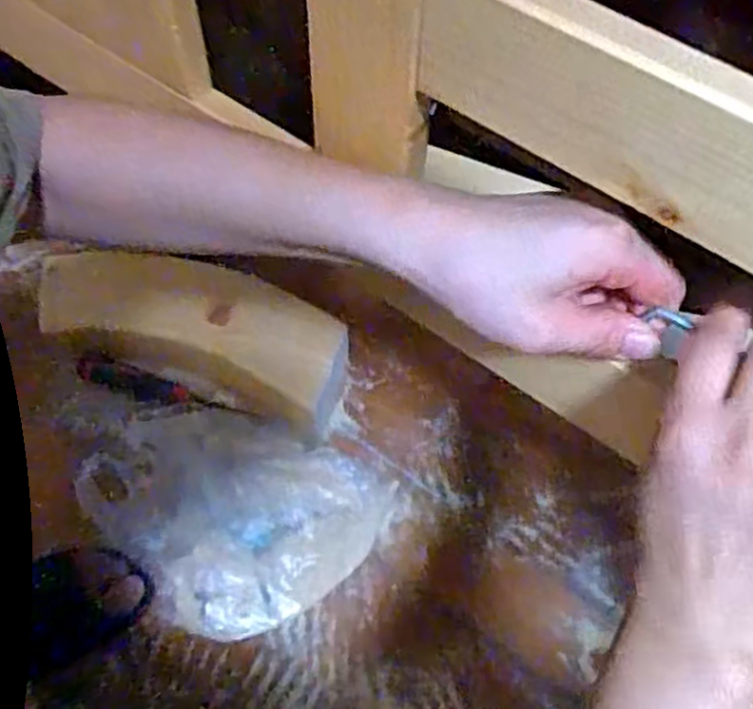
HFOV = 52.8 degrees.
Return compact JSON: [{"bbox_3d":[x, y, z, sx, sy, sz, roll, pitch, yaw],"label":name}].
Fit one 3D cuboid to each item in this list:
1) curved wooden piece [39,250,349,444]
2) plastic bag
[{"bbox_3d":[-0.199,-0.027,0.821,0.344,0.067,0.127,17,60,10],"label":"curved wooden piece"},{"bbox_3d":[-0.148,0.145,0.727,0.274,0.060,0.207,24,61,14],"label":"plastic bag"}]

